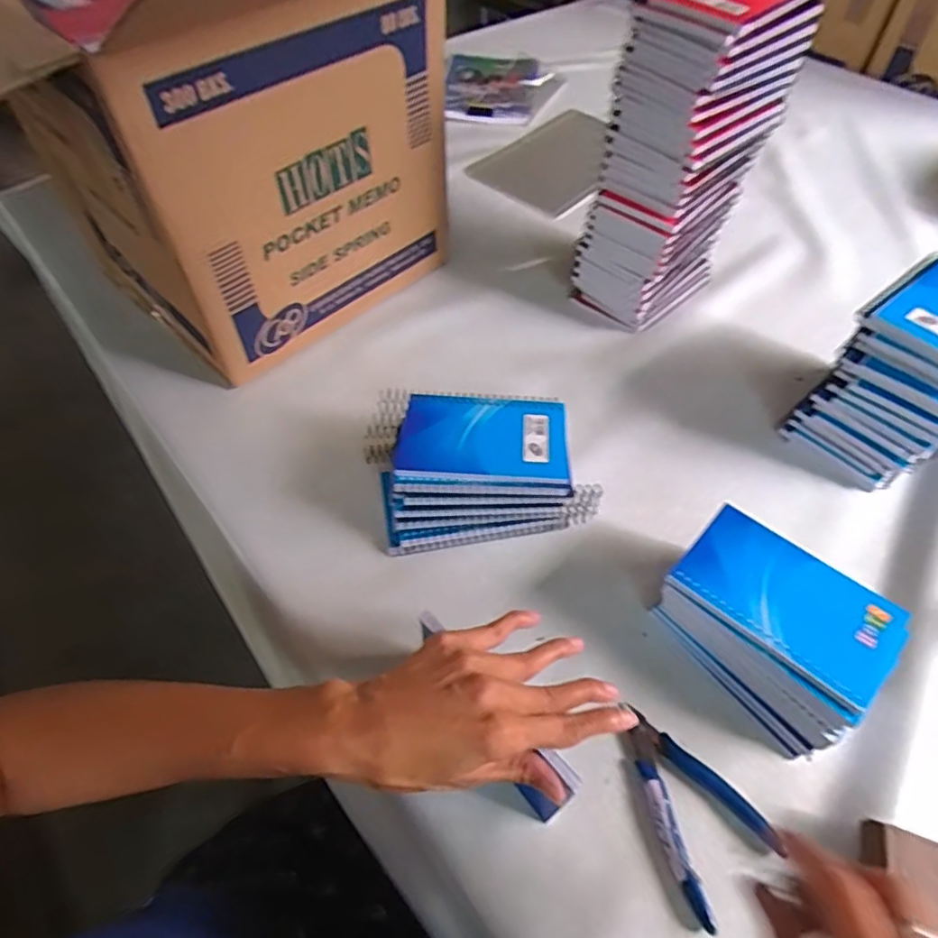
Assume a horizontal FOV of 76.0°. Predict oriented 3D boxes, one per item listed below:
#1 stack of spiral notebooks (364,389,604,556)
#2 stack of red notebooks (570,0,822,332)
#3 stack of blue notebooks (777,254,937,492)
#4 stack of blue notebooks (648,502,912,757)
[{"bbox_3d":[0.005,-0.005,0.500,0.168,0.069,0.117,-6,53,-5],"label":"stack of spiral notebooks"},{"bbox_3d":[0.198,-0.280,0.572,0.145,0.280,0.094,-32,60,-22],"label":"stack of red notebooks"},{"bbox_3d":[0.373,-0.078,0.505,0.135,0.139,0.105,-34,60,-23],"label":"stack of blue notebooks"},{"bbox_3d":[0.202,0.109,0.414,0.106,0.069,0.134,-38,62,-26],"label":"stack of blue notebooks"}]

